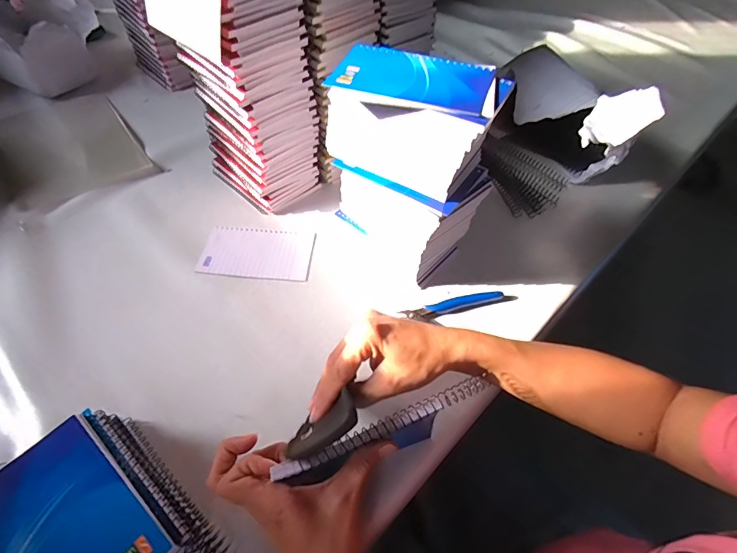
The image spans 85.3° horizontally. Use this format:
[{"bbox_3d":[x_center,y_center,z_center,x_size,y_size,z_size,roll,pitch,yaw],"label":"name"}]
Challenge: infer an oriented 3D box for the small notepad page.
[{"bbox_3d":[-0.136,-0.031,0.497,0.131,0.004,0.078,5,53,0],"label":"small notepad page"}]

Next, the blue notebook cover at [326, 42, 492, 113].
[{"bbox_3d":[0.036,-0.169,0.340,0.130,0.007,0.081,19,55,12],"label":"blue notebook cover"}]

